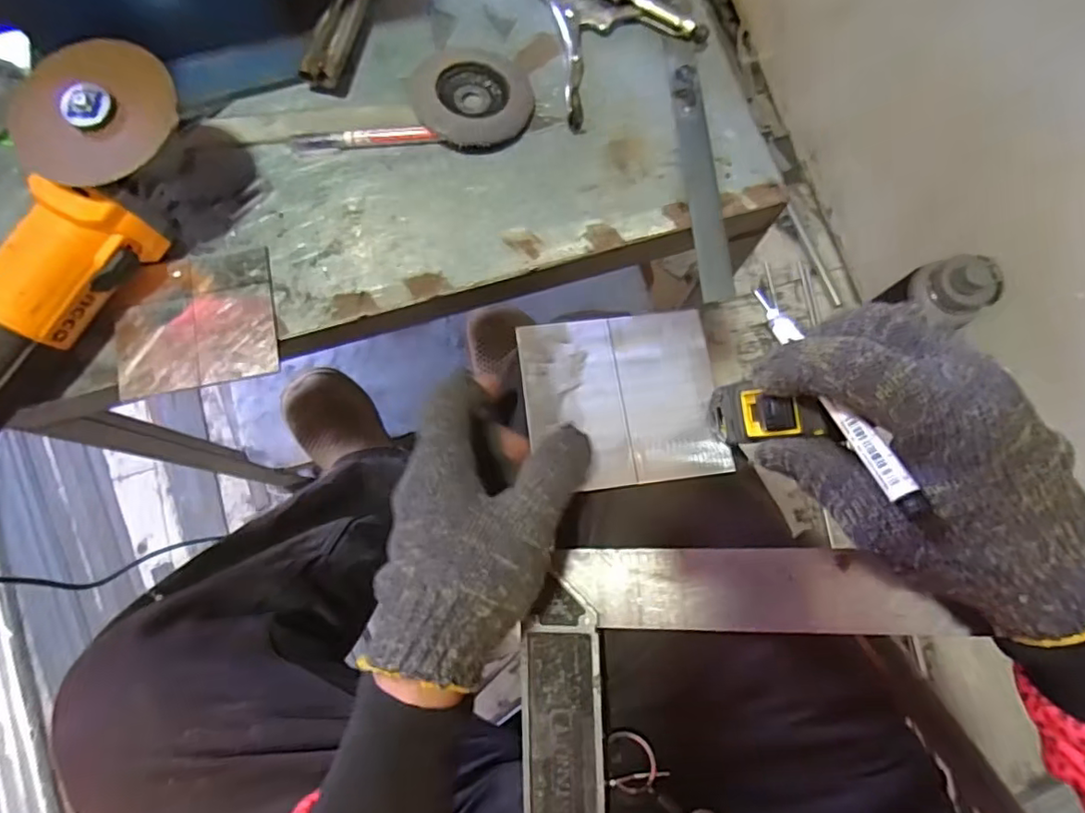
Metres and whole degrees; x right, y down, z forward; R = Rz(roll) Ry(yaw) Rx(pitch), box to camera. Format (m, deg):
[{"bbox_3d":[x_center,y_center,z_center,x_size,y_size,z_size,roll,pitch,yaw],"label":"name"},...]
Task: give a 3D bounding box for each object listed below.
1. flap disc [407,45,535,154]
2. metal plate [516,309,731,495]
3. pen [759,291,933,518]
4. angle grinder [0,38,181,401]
[{"bbox_3d":[-0.054,-0.245,0.462,0.091,0.016,0.094,-11,78,-3],"label":"flap disc"},{"bbox_3d":[0.045,-0.005,0.342,0.109,0.007,0.099,-7,78,-2],"label":"metal plate"},{"bbox_3d":[0.126,-0.009,0.264,0.009,0.007,0.122,-17,56,-4],"label":"pen"},{"bbox_3d":[-0.328,-0.097,0.387,0.081,0.094,0.274,34,80,7],"label":"angle grinder"}]

